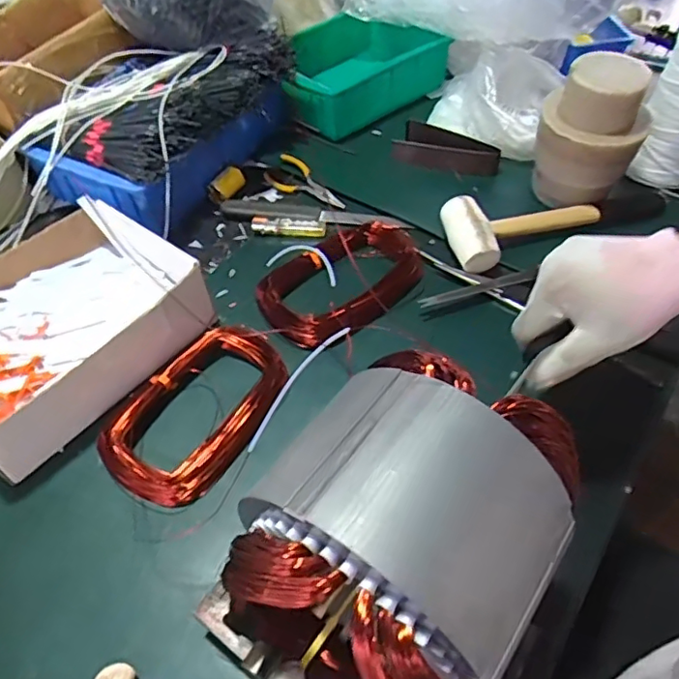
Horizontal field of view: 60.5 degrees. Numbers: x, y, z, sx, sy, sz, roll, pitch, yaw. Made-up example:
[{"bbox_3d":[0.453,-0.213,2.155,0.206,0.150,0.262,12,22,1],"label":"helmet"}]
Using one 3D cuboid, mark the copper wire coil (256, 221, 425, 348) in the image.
[{"bbox_3d":[0.002,-0.068,0.614,0.126,0.022,0.180,31,59,24],"label":"copper wire coil"}]

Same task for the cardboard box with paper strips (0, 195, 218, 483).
[{"bbox_3d":[-0.268,-0.016,0.556,0.199,0.067,0.246,35,61,26],"label":"cardboard box with paper strips"}]

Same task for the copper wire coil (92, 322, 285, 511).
[{"bbox_3d":[-0.129,0.058,0.524,0.124,0.030,0.176,25,57,20],"label":"copper wire coil"}]

